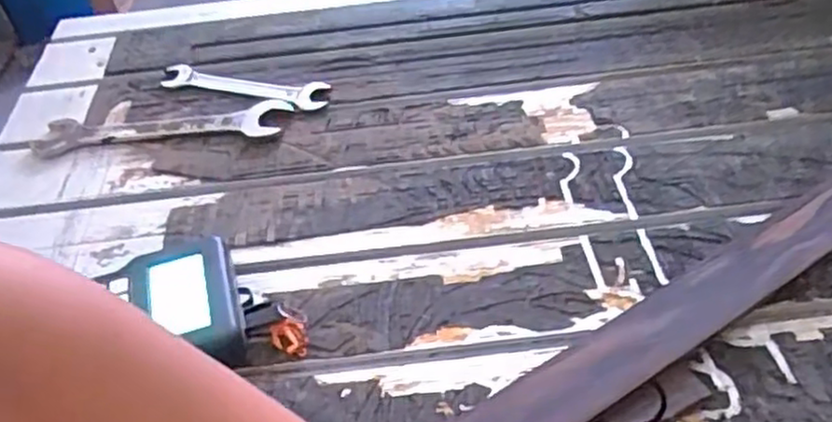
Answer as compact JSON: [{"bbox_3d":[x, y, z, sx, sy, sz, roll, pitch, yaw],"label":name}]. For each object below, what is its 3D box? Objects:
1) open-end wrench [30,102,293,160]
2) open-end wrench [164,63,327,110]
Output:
[{"bbox_3d":[-0.256,-0.082,0.687,0.249,0.013,0.045,-5,45,2],"label":"open-end wrench"},{"bbox_3d":[-0.181,-0.130,0.722,0.195,0.010,0.036,10,47,16],"label":"open-end wrench"}]

